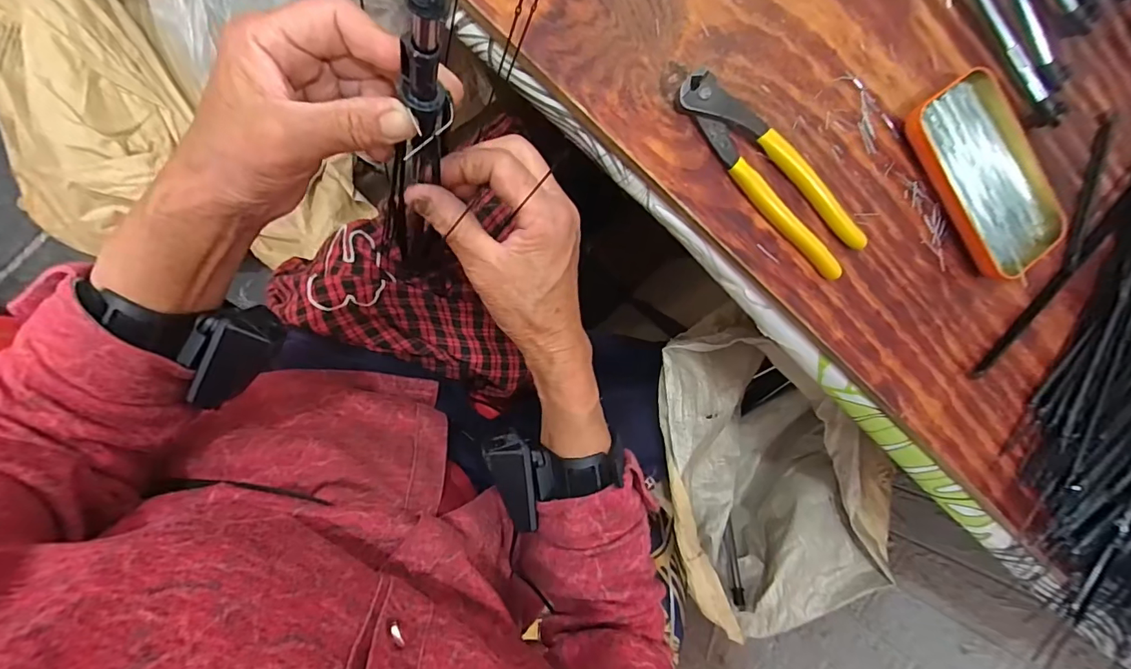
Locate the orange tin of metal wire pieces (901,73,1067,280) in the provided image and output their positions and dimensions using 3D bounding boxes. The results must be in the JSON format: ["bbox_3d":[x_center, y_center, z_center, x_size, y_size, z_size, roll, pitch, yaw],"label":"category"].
[{"bbox_3d":[0.305,-0.113,0.348,0.076,0.017,0.139,-30,94,-7],"label":"orange tin of metal wire pieces"}]

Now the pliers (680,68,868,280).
[{"bbox_3d":[0.139,-0.109,0.324,0.040,0.019,0.161,-45,99,-8],"label":"pliers"}]

